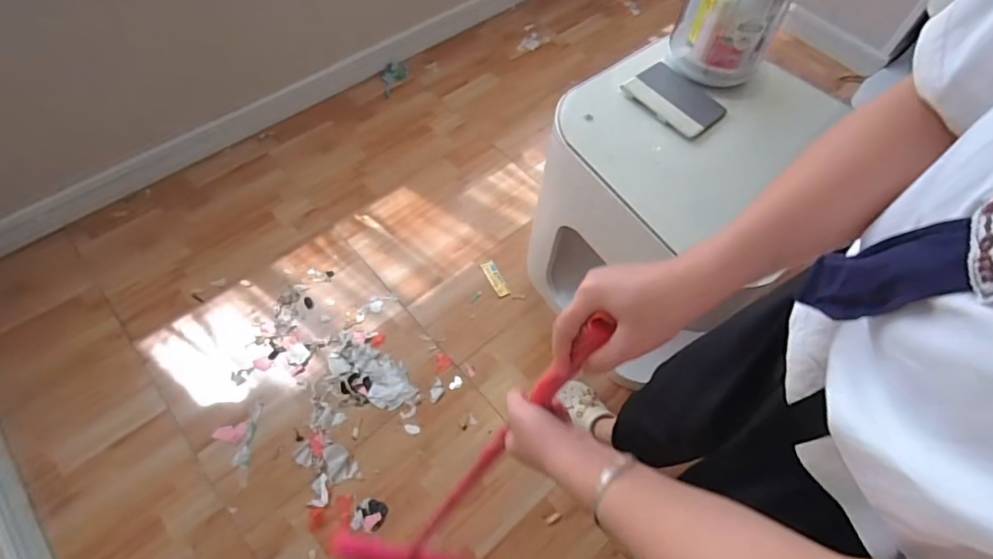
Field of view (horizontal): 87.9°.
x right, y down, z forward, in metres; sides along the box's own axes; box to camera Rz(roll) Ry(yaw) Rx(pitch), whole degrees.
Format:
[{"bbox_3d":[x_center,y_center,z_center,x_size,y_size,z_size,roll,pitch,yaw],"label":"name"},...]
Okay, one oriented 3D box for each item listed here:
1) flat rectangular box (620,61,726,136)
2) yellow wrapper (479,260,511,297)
[{"bbox_3d":[0.363,-0.369,1.042,0.130,0.020,0.180,-37,68,-22],"label":"flat rectangular box"},{"bbox_3d":[-0.003,-0.004,1.468,0.040,0.005,0.120,-22,66,-18],"label":"yellow wrapper"}]

